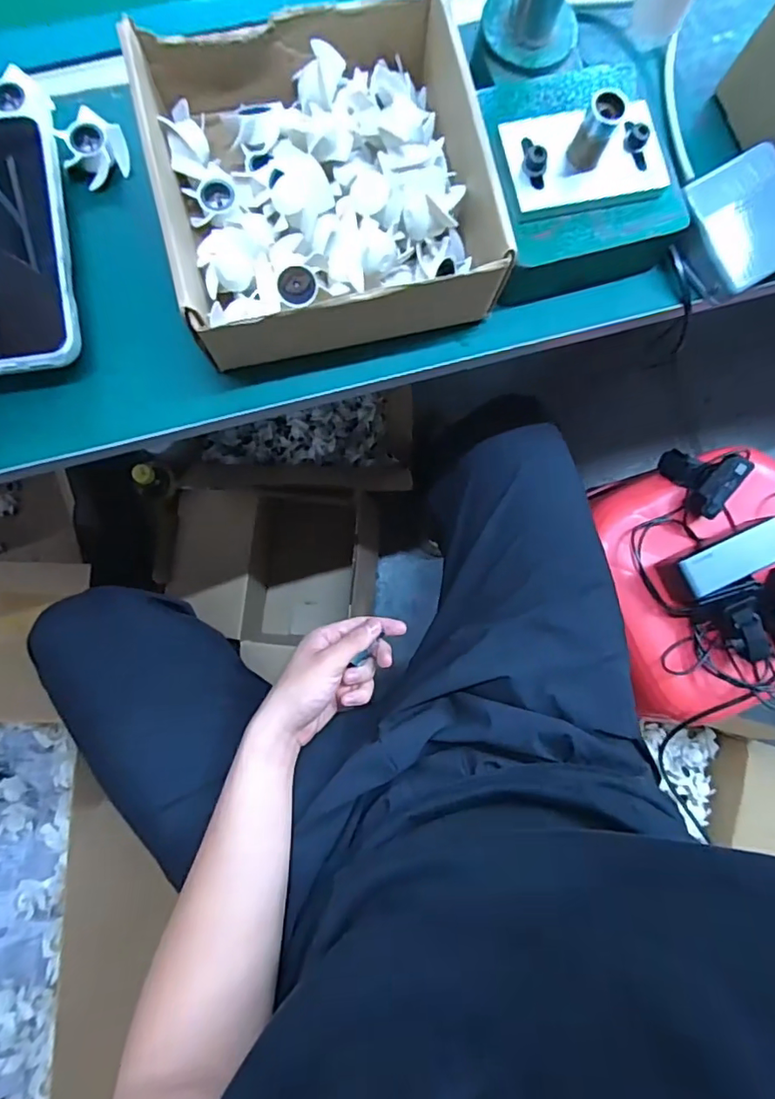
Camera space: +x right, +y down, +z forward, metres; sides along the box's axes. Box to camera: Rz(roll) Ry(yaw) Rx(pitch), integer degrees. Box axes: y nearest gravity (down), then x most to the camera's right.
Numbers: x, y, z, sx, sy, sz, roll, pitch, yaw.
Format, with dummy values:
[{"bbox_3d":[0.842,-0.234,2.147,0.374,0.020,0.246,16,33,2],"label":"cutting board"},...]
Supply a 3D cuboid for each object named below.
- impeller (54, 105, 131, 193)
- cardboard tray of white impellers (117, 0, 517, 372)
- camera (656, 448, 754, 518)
[{"bbox_3d":[-0.199,-0.271,0.362,0.039,0.021,0.041,45,83,2],"label":"impeller"},{"bbox_3d":[-0.044,-0.239,0.354,0.193,0.092,0.206,-13,84,-5],"label":"cardboard tray of white impellers"},{"bbox_3d":[0.370,-0.081,0.640,0.073,0.065,0.071,27,83,0],"label":"camera"}]

